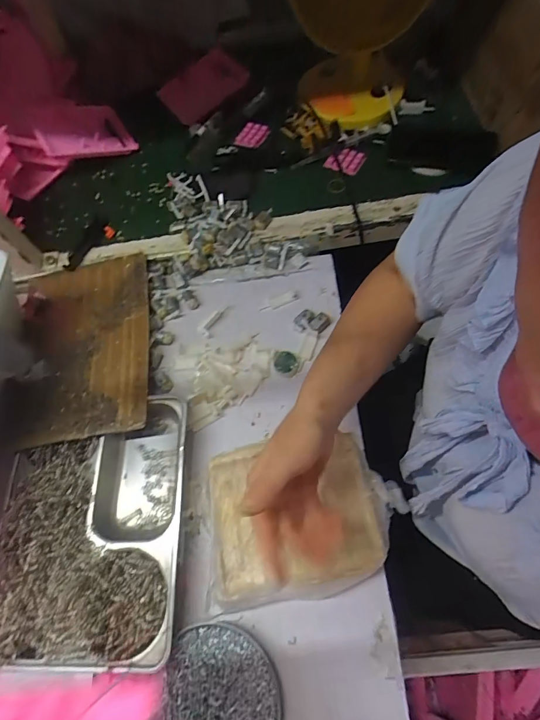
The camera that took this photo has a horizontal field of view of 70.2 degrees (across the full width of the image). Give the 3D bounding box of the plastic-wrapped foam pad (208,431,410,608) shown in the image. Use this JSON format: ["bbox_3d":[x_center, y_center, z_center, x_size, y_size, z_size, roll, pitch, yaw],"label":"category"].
[{"bbox_3d":[0.036,0.172,0.431,0.208,0.048,0.160,-8,65,-2],"label":"plastic-wrapped foam pad"}]

